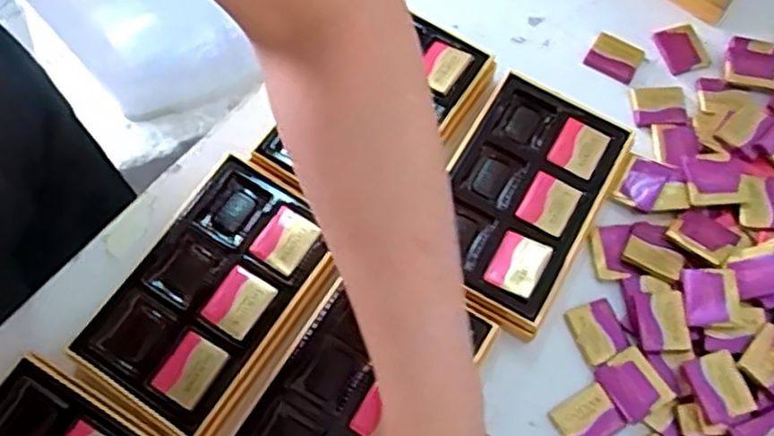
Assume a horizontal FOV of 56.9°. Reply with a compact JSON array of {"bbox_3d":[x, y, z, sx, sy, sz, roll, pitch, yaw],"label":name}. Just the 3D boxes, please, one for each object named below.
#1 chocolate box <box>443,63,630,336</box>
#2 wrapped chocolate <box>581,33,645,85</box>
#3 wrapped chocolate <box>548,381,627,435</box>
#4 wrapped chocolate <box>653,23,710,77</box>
[{"bbox_3d":[0.089,-0.013,0.493,0.103,0.031,0.164,29,69,11],"label":"chocolate box"},{"bbox_3d":[0.176,-0.124,0.553,0.039,0.005,0.031,29,69,11],"label":"wrapped chocolate"},{"bbox_3d":[0.126,0.127,0.449,0.037,0.007,0.034,-29,70,-13],"label":"wrapped chocolate"},{"bbox_3d":[0.229,-0.131,0.559,0.033,0.007,0.042,-12,67,-6],"label":"wrapped chocolate"}]

